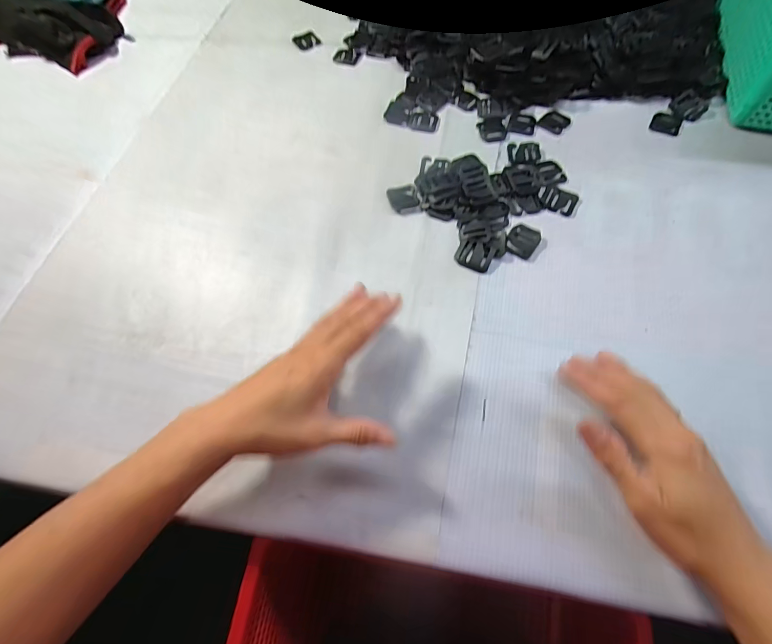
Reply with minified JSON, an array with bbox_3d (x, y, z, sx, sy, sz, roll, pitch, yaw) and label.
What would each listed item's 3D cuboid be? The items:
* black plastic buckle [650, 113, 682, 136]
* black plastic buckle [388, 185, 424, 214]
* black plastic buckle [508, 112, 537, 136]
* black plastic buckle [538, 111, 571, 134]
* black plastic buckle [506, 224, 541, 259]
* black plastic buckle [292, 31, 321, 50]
[{"bbox_3d":[0.321,-0.227,0.455,0.030,0.004,0.032,26,68,15],"label":"black plastic buckle"},{"bbox_3d":[0.020,-0.130,0.424,0.030,0.006,0.033,-13,63,-3],"label":"black plastic buckle"},{"bbox_3d":[0.161,-0.234,0.467,0.029,0.004,0.035,17,66,11],"label":"black plastic buckle"},{"bbox_3d":[0.199,-0.237,0.468,0.030,0.004,0.030,39,72,20],"label":"black plastic buckle"},{"bbox_3d":[0.135,-0.080,0.391,0.029,0.004,0.034,30,69,17],"label":"black plastic buckle"},{"bbox_3d":[-0.113,-0.400,0.564,0.033,0.006,0.029,-29,65,-11],"label":"black plastic buckle"}]

